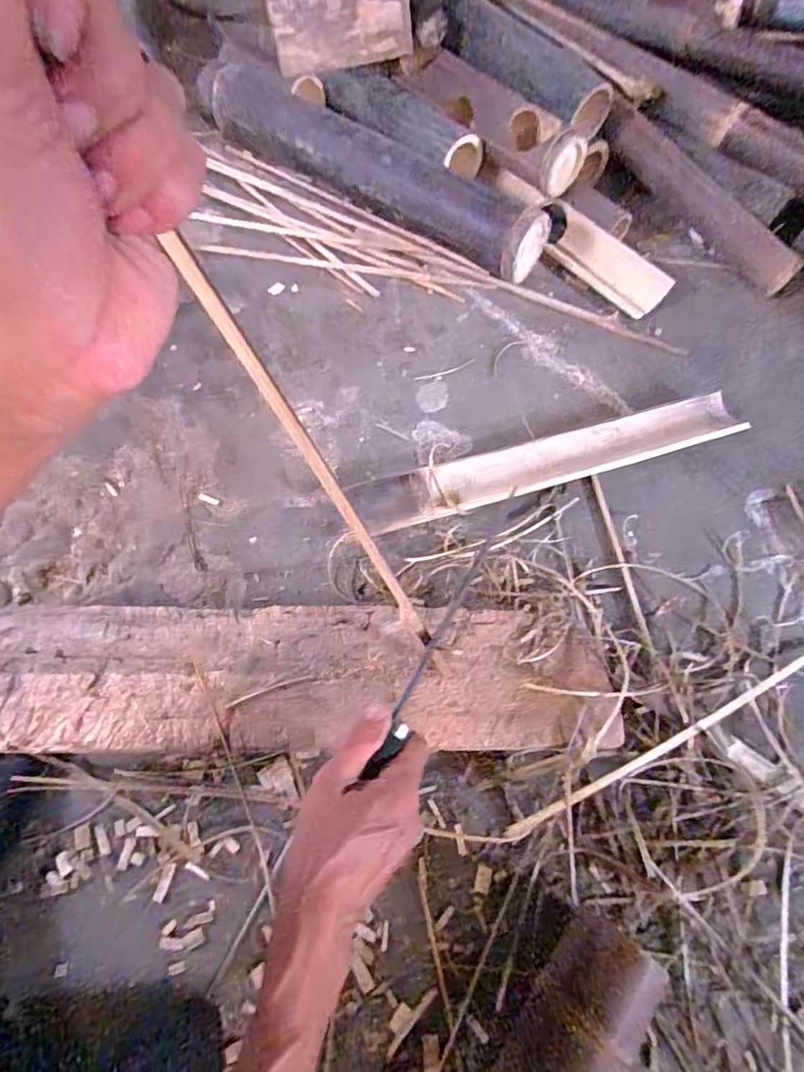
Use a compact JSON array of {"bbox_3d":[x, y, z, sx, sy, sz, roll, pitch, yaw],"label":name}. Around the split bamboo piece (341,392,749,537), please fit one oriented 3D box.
[{"bbox_3d":[0.161,-0.081,0.619,0.435,0.027,0.060,-14,66,-9],"label":"split bamboo piece"}]

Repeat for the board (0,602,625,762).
[{"bbox_3d":[-0.098,0.123,0.490,0.544,0.053,0.126,0,63,-3],"label":"board"}]

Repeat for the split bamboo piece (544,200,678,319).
[{"bbox_3d":[0.265,-0.362,0.745,0.182,0.053,0.054,42,70,16],"label":"split bamboo piece"}]

